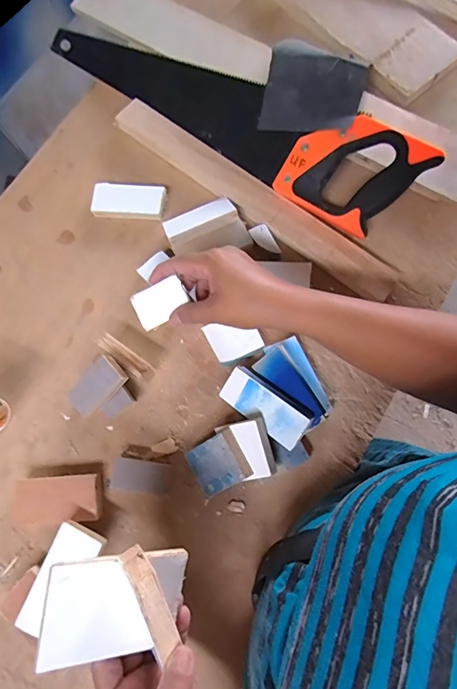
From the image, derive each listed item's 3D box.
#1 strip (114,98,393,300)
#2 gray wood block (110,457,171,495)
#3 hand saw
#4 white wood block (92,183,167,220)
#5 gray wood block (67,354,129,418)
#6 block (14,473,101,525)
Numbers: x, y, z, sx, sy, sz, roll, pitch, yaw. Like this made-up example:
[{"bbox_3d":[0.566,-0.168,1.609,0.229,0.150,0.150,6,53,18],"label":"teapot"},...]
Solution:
[{"bbox_3d":[0.028,-0.178,0.500,0.387,0.027,0.045,38,79,10],"label":"strip"},{"bbox_3d":[-0.090,0.135,0.430,0.058,0.006,0.031,7,75,3],"label":"gray wood block"},{"bbox_3d":[-0.005,-0.299,0.508,0.493,0.032,0.114,37,103,14],"label":"hand saw"},{"bbox_3d":[-0.120,-0.172,0.505,0.083,0.014,0.043,6,75,3],"label":"white wood block"},{"bbox_3d":[-0.134,0.043,0.427,0.038,0.014,0.059,43,95,12],"label":"gray wood block"},{"bbox_3d":[-0.172,0.156,0.422,0.085,0.019,0.044,-4,75,0],"label":"block"}]

